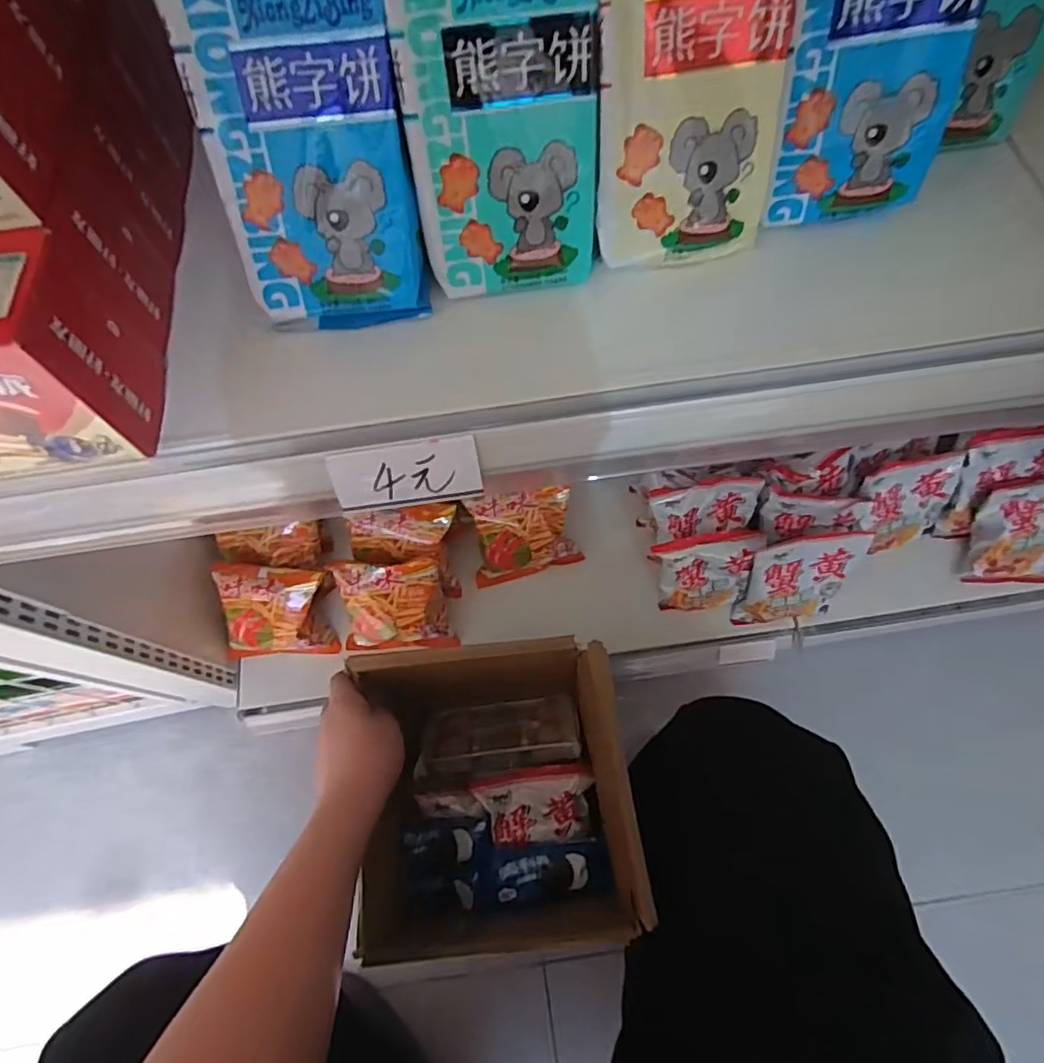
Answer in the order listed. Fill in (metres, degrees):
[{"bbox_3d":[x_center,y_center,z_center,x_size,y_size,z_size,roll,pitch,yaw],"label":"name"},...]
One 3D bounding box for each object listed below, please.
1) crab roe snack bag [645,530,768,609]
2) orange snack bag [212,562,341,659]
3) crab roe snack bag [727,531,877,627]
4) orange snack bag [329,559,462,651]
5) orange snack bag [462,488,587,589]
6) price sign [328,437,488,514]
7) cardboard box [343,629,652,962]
[{"bbox_3d":[0.220,0.049,0.714,0.116,0.119,0.035,-7,42,8],"label":"crab roe snack bag"},{"bbox_3d":[-0.303,0.102,0.737,0.145,0.137,0.045,8,29,1],"label":"orange snack bag"},{"bbox_3d":[0.323,0.055,0.701,0.132,0.131,0.042,-9,31,-1],"label":"crab roe snack bag"},{"bbox_3d":[-0.153,0.089,0.729,0.135,0.130,0.046,1,33,5],"label":"orange snack bag"},{"bbox_3d":[0.000,0.003,0.760,0.141,0.136,0.057,-9,25,1],"label":"orange snack bag"},{"bbox_3d":[-0.060,-0.029,0.317,0.075,0.037,0.004,-7,38,0],"label":"price sign"},{"bbox_3d":[-0.029,0.262,0.614,0.243,0.254,0.272,-8,68,-1],"label":"cardboard box"}]

